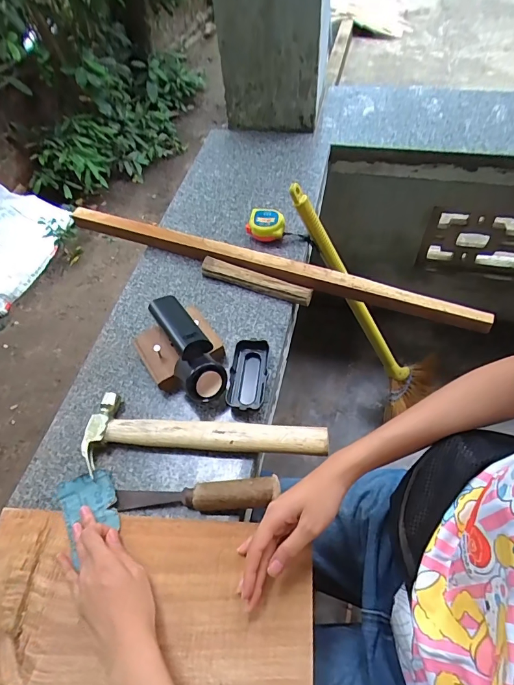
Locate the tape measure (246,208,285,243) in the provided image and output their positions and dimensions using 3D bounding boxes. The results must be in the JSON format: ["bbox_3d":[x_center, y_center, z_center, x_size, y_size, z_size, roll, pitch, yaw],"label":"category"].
[{"bbox_3d":[0.015,-0.220,0.729,0.070,0.034,0.064,-4,56,1],"label":"tape measure"}]

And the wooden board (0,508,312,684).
[{"bbox_3d":[-0.131,0.325,0.393,0.365,0.010,0.278,0,56,4],"label":"wooden board"}]

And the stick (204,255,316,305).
[{"bbox_3d":[-0.005,-0.105,0.666,0.200,0.020,0.033,18,59,15],"label":"stick"}]

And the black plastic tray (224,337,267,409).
[{"bbox_3d":[-0.012,0.045,0.568,0.050,0.022,0.105,4,56,7],"label":"black plastic tray"}]

